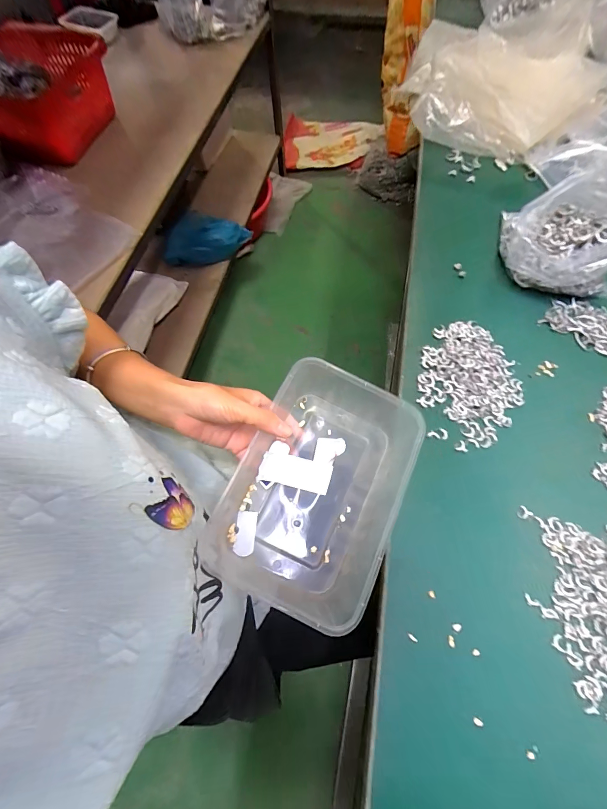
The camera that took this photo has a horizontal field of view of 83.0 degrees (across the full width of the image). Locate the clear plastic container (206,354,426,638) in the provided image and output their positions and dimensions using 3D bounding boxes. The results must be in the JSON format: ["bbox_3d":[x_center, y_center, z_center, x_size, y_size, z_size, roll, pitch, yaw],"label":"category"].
[{"bbox_3d":[0.016,0.079,0.337,0.154,0.062,0.217,25,69,11],"label":"clear plastic container"}]

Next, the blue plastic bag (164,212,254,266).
[{"bbox_3d":[-0.342,-0.580,1.204,0.300,0.103,0.157,9,67,5],"label":"blue plastic bag"}]

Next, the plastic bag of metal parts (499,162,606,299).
[{"bbox_3d":[0.372,-0.234,0.461,0.169,0.110,0.138,18,68,9],"label":"plastic bag of metal parts"}]

